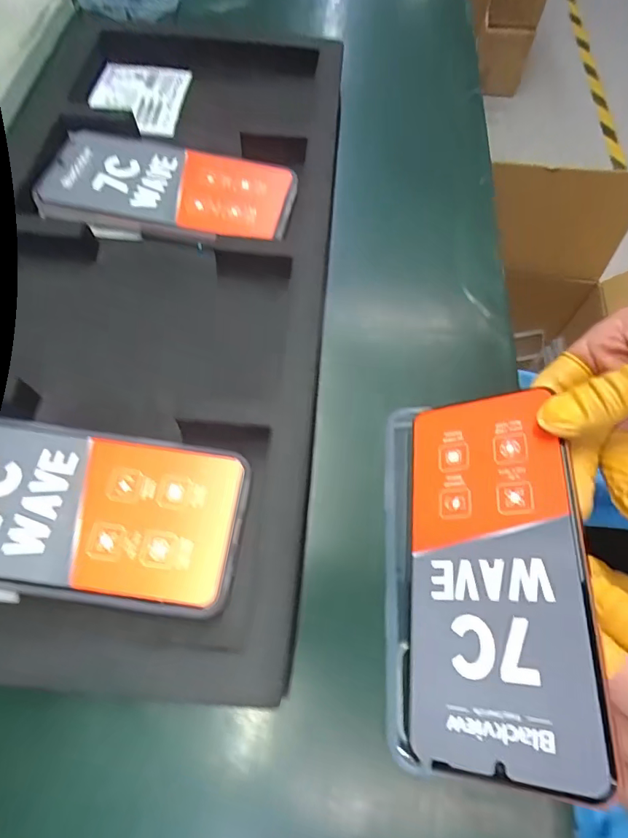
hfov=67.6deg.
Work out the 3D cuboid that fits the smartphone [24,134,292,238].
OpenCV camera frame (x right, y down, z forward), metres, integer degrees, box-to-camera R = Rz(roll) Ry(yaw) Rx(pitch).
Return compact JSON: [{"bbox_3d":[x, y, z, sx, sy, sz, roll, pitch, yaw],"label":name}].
[{"bbox_3d":[-0.101,-0.162,0.323,0.168,0.006,0.077,11,65,6],"label":"smartphone"}]

